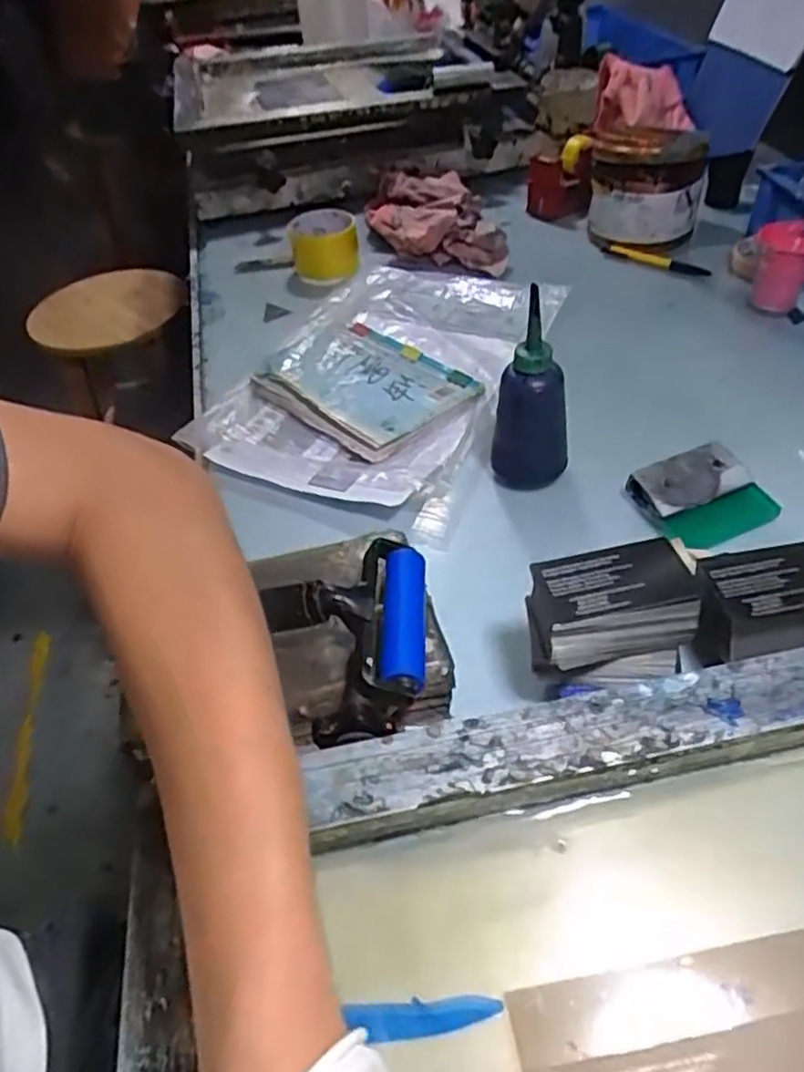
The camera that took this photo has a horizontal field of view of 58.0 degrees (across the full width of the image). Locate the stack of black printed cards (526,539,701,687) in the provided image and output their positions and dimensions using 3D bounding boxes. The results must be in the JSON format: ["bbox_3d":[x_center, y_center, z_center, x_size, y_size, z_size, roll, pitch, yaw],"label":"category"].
[{"bbox_3d":[0.128,0.051,0.450,0.098,0.057,0.068,-12,46,-4],"label":"stack of black printed cards"}]

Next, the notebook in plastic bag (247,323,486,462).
[{"bbox_3d":[-0.043,-0.158,0.756,0.156,0.022,0.226,-35,52,-24],"label":"notebook in plastic bag"}]

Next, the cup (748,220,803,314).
[{"bbox_3d":[0.402,-0.282,0.763,0.063,0.089,0.060,-4,46,4],"label":"cup"}]

